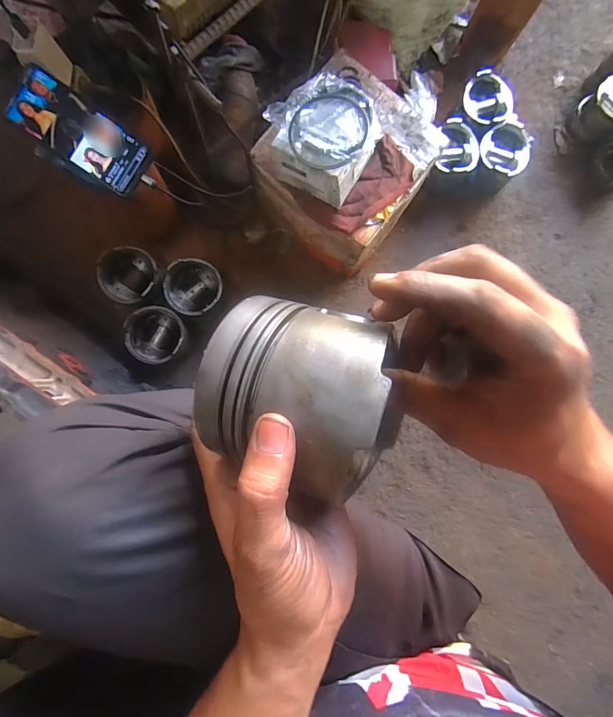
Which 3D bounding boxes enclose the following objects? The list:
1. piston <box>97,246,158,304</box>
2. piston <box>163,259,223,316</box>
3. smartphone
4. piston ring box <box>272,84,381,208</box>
[{"bbox_3d":[-0.294,-0.135,0.612,0.091,0.053,0.090,0,86,-4],"label":"piston"},{"bbox_3d":[-0.191,-0.118,0.637,0.090,0.072,0.089,0,86,-4],"label":"piston"},{"bbox_3d":[-0.284,-0.282,0.459,0.160,0.015,0.073,33,84,-16],"label":"smartphone"},{"bbox_3d":[0.028,-0.289,0.477,0.115,0.069,0.119,30,85,-1],"label":"piston ring box"}]

